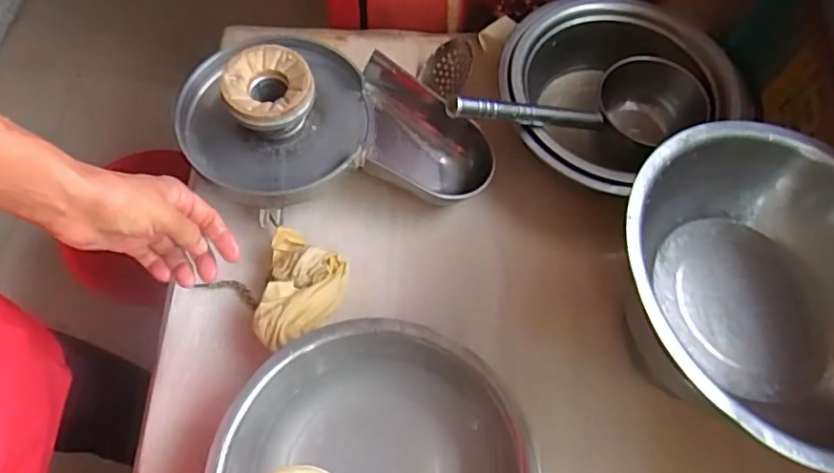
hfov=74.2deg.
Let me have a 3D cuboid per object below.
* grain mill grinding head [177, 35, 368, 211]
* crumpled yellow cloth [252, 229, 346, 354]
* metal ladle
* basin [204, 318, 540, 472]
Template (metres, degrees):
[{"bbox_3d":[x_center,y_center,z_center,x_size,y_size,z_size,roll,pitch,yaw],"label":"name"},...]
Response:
[{"bbox_3d":[-0.173,-0.154,0.685,0.241,0.101,0.208,-22,67,-12],"label":"grain mill grinding head"},{"bbox_3d":[-0.133,0.065,0.646,0.092,0.058,0.149,5,65,0],"label":"crumpled yellow cloth"},{"bbox_3d":[0.193,-0.169,0.707,0.366,0.103,0.105,-13,65,-28],"label":"metal ladle"},{"bbox_3d":[-0.035,0.248,0.571,0.301,0.080,0.302,1,65,-2],"label":"basin"}]

